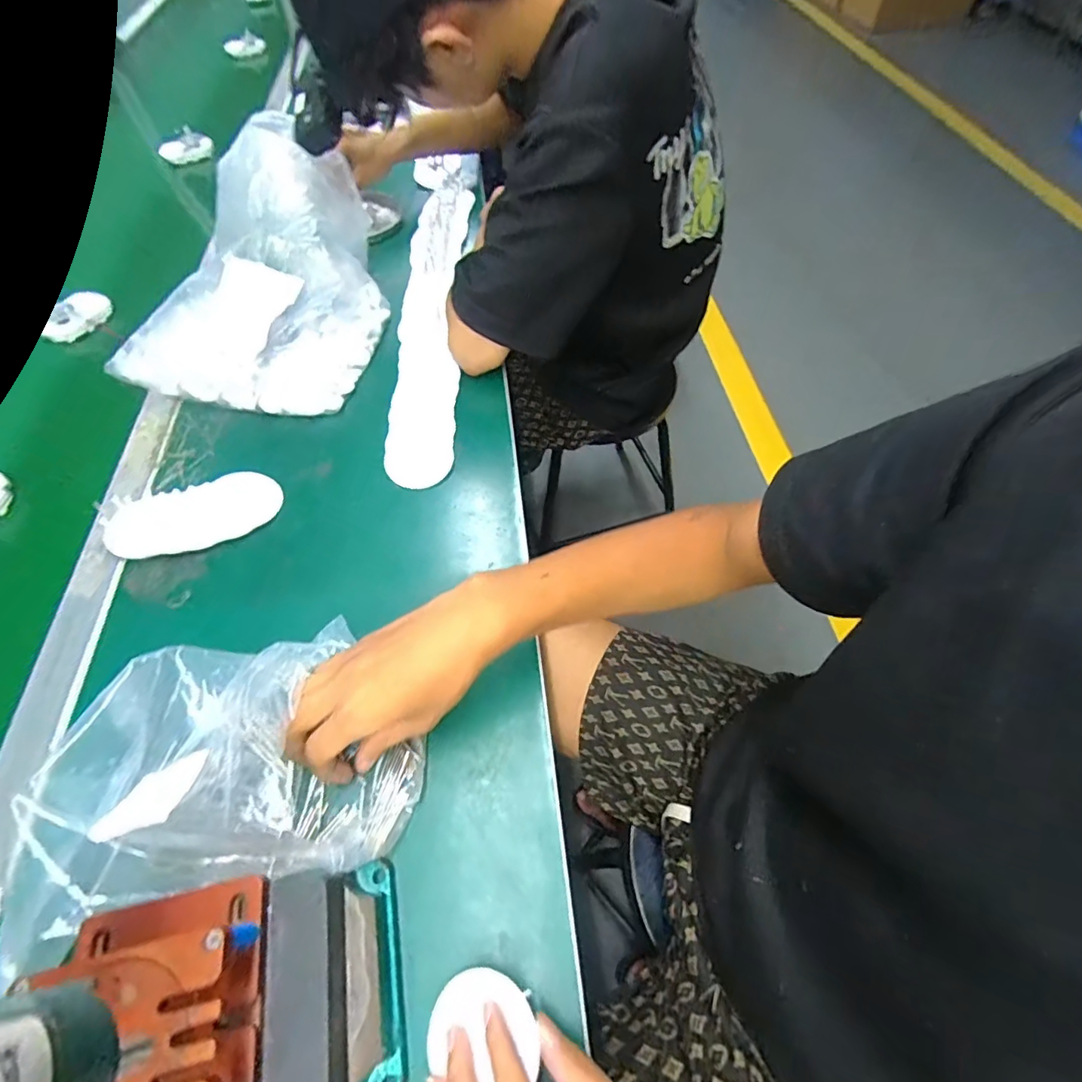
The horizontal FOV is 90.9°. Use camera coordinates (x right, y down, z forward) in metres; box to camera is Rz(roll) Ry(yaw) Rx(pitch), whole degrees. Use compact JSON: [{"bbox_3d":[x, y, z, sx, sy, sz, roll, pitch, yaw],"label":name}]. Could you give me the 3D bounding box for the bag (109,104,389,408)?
[{"bbox_3d":[-0.309,-0.296,0.563,0.251,0.153,0.276,10,57,6],"label":"bag"}]

